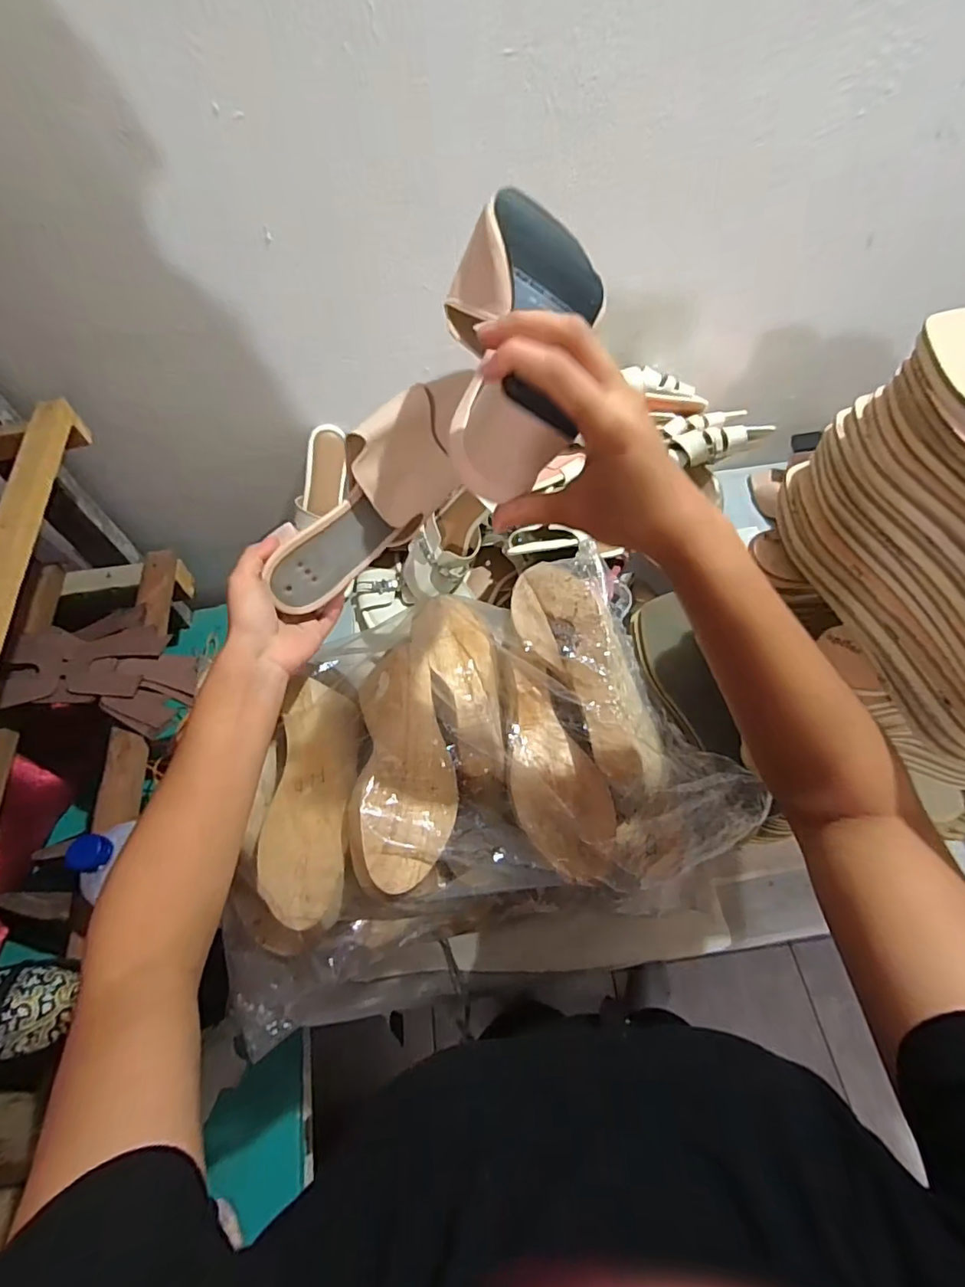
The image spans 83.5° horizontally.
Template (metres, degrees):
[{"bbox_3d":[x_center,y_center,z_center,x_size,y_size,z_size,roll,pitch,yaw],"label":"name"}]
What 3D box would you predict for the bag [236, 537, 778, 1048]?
[{"bbox_3d":[-0.007,0.085,0.458,0.408,0.109,0.315,-14,58,-4],"label":"bag"}]

